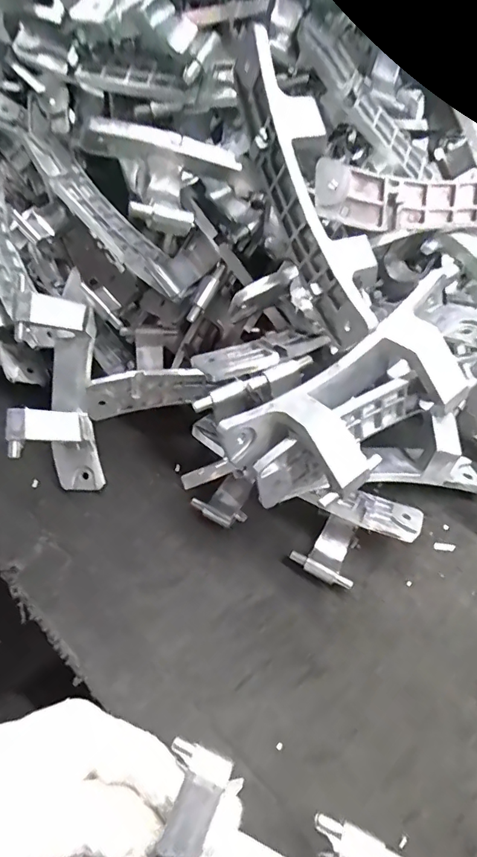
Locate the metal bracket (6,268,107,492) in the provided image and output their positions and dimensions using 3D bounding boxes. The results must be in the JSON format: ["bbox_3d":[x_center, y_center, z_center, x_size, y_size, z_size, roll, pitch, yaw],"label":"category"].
[{"bbox_3d":[-0.116,-0.031,0.311,0.040,0.051,0.143,-2,88,1],"label":"metal bracket"}]

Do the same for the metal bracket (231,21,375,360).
[{"bbox_3d":[0.038,-0.116,0.235,0.038,0.034,0.150,-20,89,-9],"label":"metal bracket"}]

